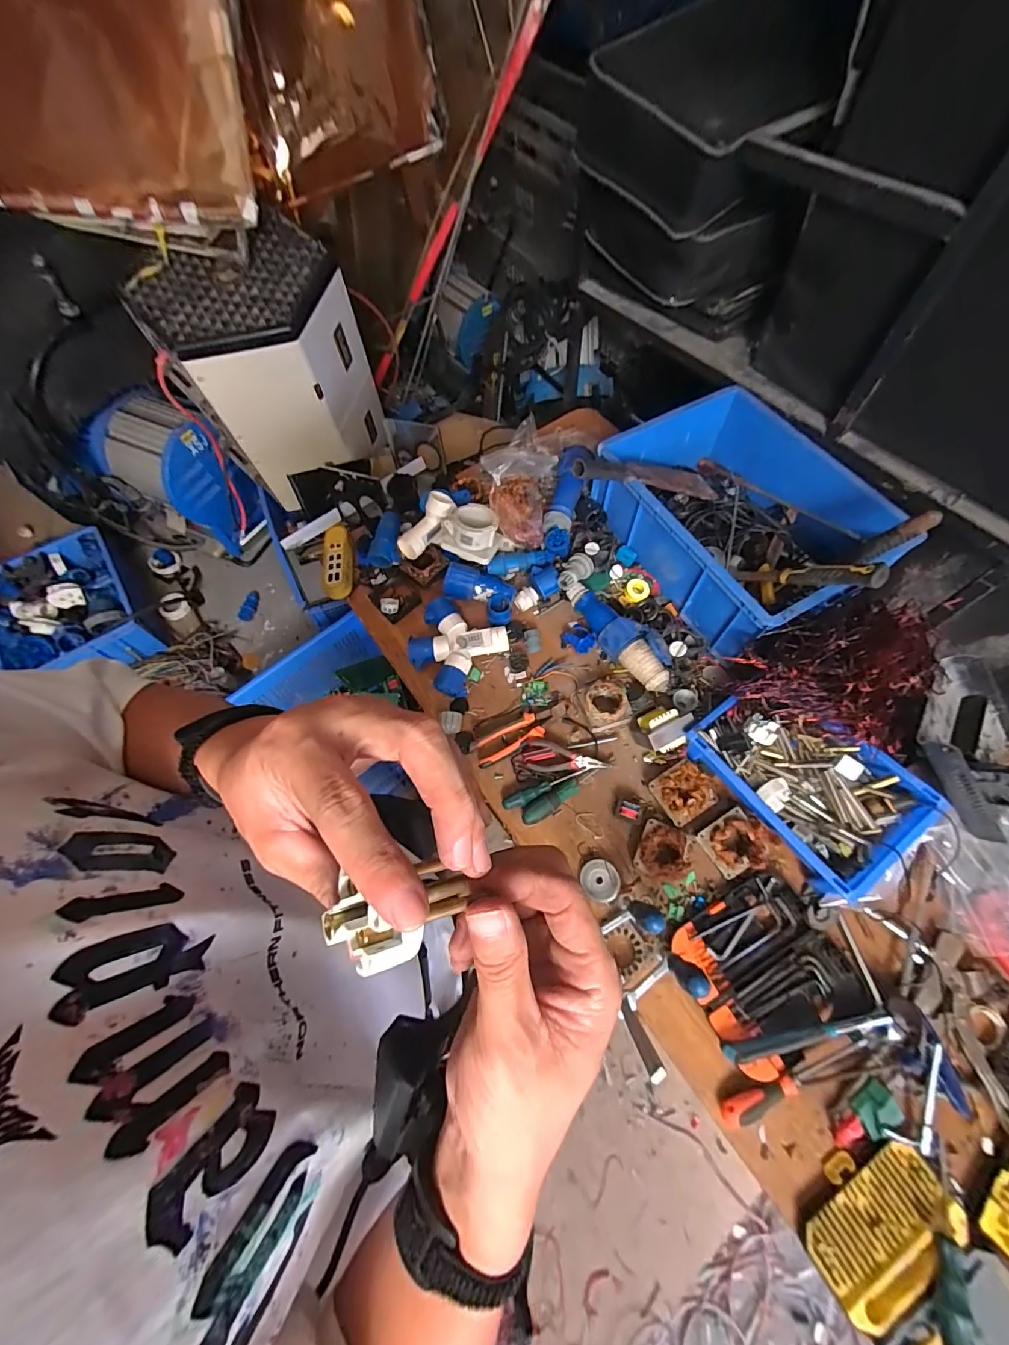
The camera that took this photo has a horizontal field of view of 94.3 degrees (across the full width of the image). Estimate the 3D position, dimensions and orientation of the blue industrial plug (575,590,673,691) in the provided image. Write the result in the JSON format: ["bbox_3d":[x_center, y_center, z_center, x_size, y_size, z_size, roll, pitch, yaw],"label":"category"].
[{"bbox_3d":[0.221,-0.067,0.869,0.078,0.059,0.236,-35,69,-14],"label":"blue industrial plug"}]

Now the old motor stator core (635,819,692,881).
[{"bbox_3d":[0.249,0.283,0.740,0.077,0.041,0.083,17,66,9],"label":"old motor stator core"}]

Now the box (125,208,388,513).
[{"bbox_3d":[-0.618,-0.806,1.342,0.476,0.551,0.278,-18,65,-7],"label":"box"}]

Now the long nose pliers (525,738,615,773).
[{"bbox_3d":[0.111,0.146,0.818,0.142,0.013,0.055,1,65,2],"label":"long nose pliers"}]

